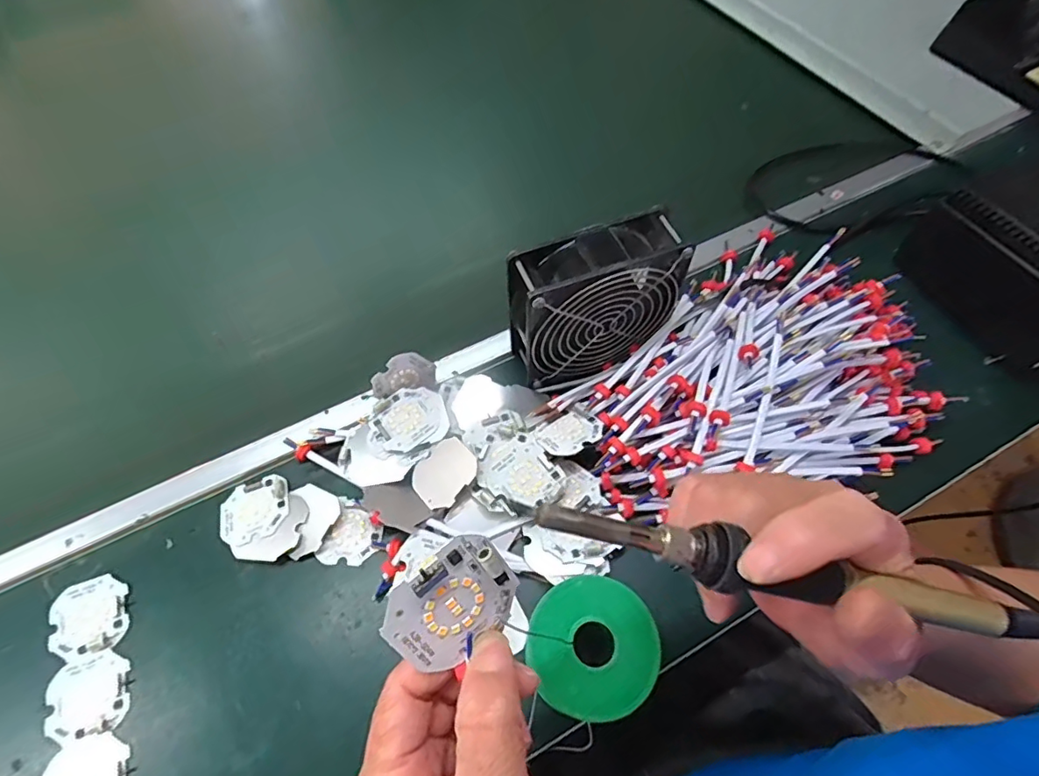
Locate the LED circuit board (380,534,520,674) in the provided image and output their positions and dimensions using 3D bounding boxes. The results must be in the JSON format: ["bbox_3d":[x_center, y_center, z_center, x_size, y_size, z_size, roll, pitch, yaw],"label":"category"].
[{"bbox_3d":[-0.023,0.078,0.191,0.046,0.044,0.007,-38,29,-14],"label":"LED circuit board"}]

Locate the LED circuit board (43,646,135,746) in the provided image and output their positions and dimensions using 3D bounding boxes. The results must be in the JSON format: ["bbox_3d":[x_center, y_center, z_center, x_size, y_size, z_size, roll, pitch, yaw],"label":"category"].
[{"bbox_3d":[-0.264,0.188,0.327,0.046,0.004,0.044,-18,62,-9],"label":"LED circuit board"}]

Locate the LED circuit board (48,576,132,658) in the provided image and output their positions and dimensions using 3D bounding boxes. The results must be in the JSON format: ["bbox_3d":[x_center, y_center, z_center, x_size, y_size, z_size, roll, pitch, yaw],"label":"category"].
[{"bbox_3d":[-0.280,0.148,0.350,0.045,0.004,0.048,-17,62,-8],"label":"LED circuit board"}]

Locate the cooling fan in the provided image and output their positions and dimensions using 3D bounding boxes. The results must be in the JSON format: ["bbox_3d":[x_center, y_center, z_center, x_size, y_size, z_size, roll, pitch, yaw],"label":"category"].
[{"bbox_3d":[0.051,-0.061,0.391,0.126,0.110,0.048,-18,62,-8],"label":"cooling fan"}]

